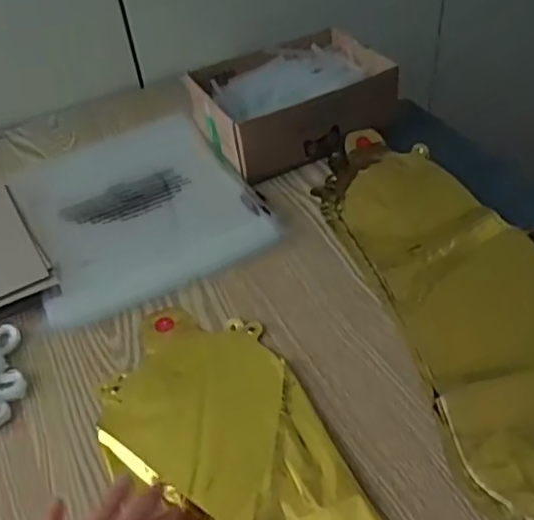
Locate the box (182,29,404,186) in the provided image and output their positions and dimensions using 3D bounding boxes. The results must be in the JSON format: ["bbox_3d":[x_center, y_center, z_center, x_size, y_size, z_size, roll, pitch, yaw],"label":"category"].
[{"bbox_3d":[0.028,-0.165,0.635,0.193,0.060,0.148,-23,47,-16],"label":"box"}]

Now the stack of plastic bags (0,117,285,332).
[{"bbox_3d":[-0.128,-0.053,0.586,0.200,0.014,0.230,-24,47,-17],"label":"stack of plastic bags"}]

